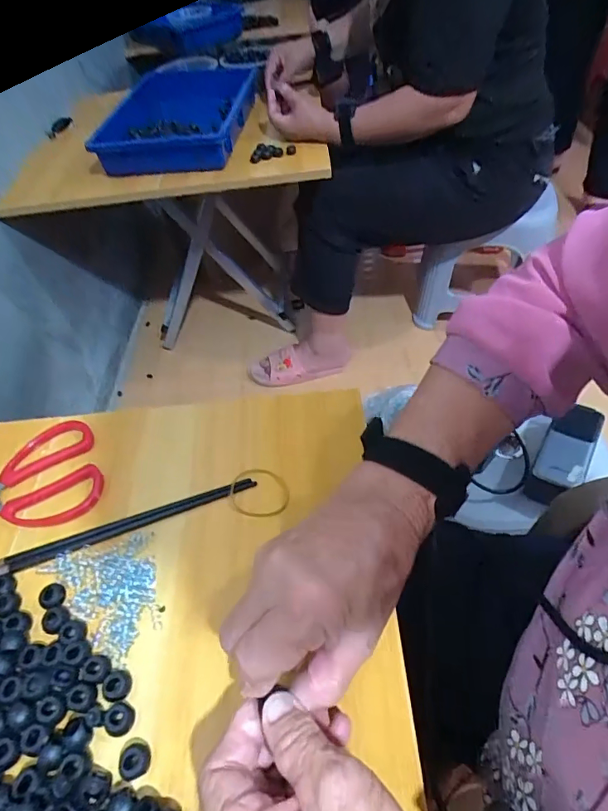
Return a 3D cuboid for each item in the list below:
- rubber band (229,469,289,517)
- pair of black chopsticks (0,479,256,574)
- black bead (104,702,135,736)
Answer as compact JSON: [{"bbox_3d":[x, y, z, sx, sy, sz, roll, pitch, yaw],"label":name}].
[{"bbox_3d":[-0.037,0.071,0.382,0.049,0.004,0.044,1,50,7],"label":"rubber band"},{"bbox_3d":[-0.156,0.099,0.371,0.236,0.005,0.016,-18,50,-9],"label":"pair of black chopsticks"},{"bbox_3d":[-0.114,0.193,0.284,0.015,0.011,0.017,1,50,7],"label":"black bead"}]

